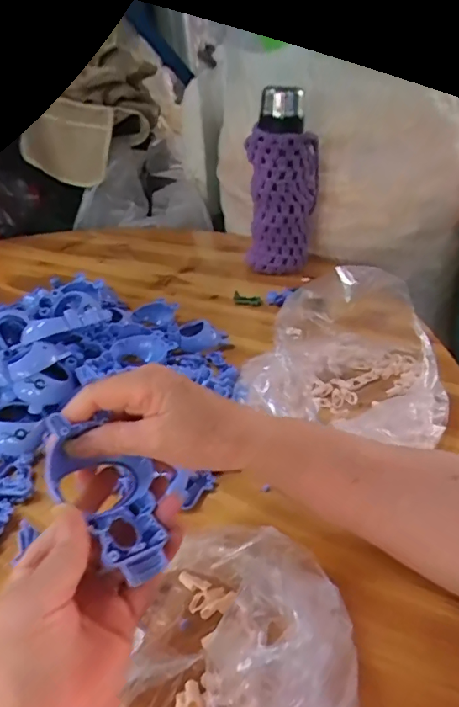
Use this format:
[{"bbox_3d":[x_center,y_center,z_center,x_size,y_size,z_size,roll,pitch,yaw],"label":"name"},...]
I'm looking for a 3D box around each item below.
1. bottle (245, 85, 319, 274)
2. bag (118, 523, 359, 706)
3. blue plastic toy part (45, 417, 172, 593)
[{"bbox_3d":[0.076,-0.242,0.733,0.095,0.253,0.076,9,36,21],"label":"bottle"},{"bbox_3d":[0.002,0.185,0.268,0.126,0.035,0.199,0,34,9],"label":"bag"},{"bbox_3d":[-0.068,0.074,0.276,0.086,0.052,0.055,22,39,37],"label":"blue plastic toy part"}]

